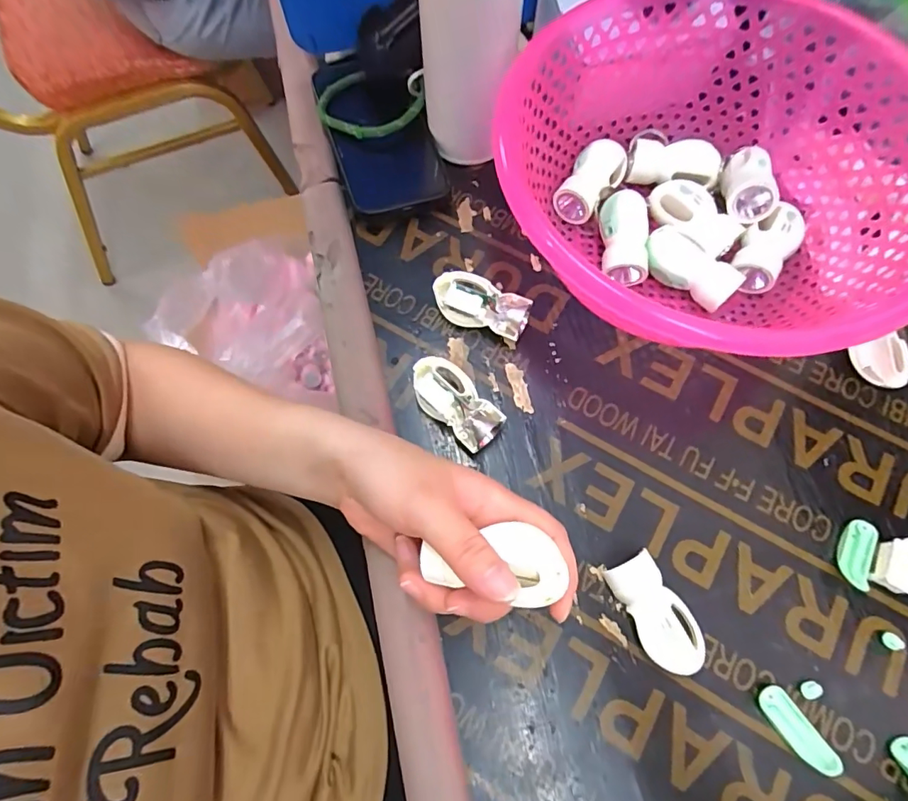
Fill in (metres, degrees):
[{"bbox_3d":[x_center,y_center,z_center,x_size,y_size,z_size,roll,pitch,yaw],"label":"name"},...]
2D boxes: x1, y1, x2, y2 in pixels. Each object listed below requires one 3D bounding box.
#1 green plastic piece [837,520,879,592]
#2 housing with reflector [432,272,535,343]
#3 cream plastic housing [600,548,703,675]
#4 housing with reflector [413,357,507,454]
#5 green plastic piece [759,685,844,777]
[{"bbox_3d":[0.234,0.089,0.286,0.015,0.009,0.039,25,73,9],"label":"green plastic piece"},{"bbox_3d":[0.017,-0.064,0.336,0.066,0.023,0.031,26,73,9],"label":"housing with reflector"},{"bbox_3d":[0.114,0.120,0.276,0.031,0.014,0.064,-26,73,-8],"label":"cream plastic housing"},{"bbox_3d":[0.000,0.001,0.315,0.033,0.021,0.067,-39,75,-12],"label":"housing with reflector"},{"bbox_3d":[0.179,0.171,0.254,0.016,0.005,0.042,-31,57,-10],"label":"green plastic piece"}]

